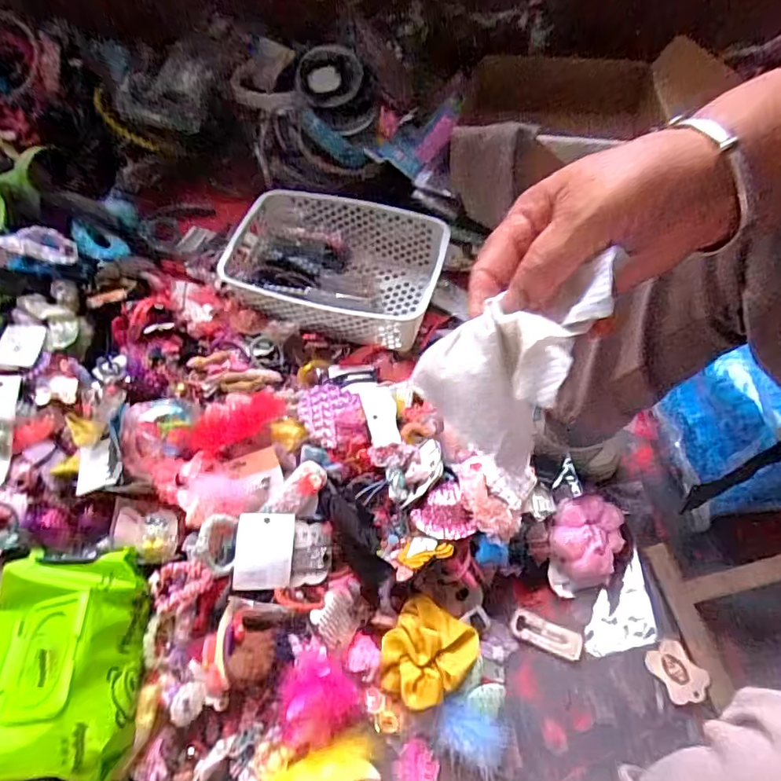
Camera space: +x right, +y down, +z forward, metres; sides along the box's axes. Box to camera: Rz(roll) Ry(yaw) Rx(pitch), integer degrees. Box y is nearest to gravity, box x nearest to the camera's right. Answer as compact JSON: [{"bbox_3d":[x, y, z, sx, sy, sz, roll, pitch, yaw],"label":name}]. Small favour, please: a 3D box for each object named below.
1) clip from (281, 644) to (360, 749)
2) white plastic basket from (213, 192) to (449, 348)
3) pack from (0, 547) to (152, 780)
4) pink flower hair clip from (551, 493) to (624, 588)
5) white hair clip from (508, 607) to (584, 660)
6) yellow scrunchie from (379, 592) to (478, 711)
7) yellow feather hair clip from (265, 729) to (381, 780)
[{"bbox_3d":[-0.069,0.291,0.487,0.070,0.052,0.077,31,62,16],"label":"clip"},{"bbox_3d":[-0.092,-0.181,0.769,0.321,0.092,0.208,12,58,5],"label":"white plastic basket"},{"bbox_3d":[-0.306,0.247,0.465,0.150,0.080,0.195,-6,58,-7],"label":"pack"},{"bbox_3d":[0.222,0.164,0.605,0.094,0.038,0.094,6,70,-17],"label":"pink flower hair clip"},{"bbox_3d":[0.168,0.264,0.566,0.075,0.008,0.030,20,59,9],"label":"white hair clip"},{"bbox_3d":[0.034,0.263,0.521,0.080,0.043,0.091,32,62,16],"label":"yellow scrunchie"},{"bbox_3d":[-0.061,0.342,0.470,0.099,0.039,0.049,-15,60,-12],"label":"yellow feather hair clip"}]

